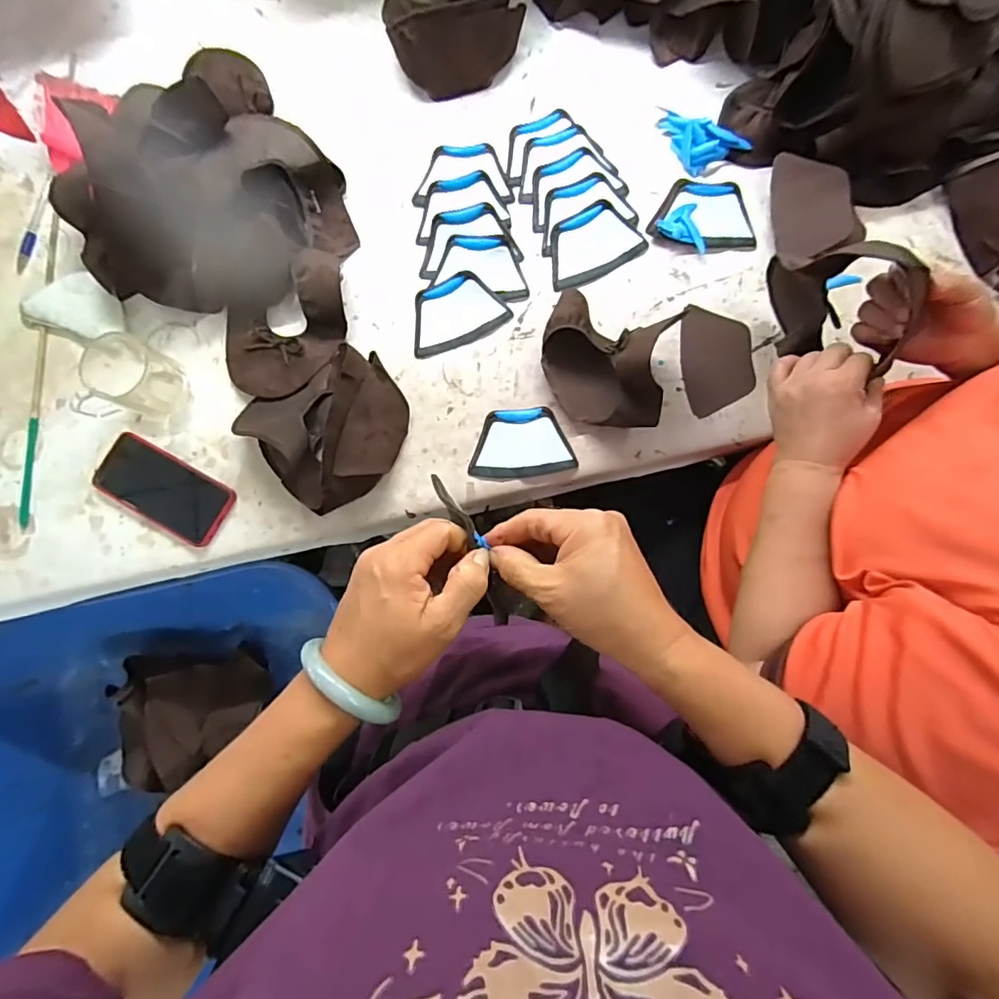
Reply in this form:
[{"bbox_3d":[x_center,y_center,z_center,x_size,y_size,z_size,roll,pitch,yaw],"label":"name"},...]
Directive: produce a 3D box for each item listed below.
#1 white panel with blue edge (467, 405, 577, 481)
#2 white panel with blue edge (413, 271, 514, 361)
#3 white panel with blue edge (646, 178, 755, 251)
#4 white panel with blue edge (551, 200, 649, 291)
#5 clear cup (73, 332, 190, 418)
[{"bbox_3d":[0.025,-0.066,0.593,0.117,0.010,0.078,-5,84,1],"label":"white panel with blue edge"},{"bbox_3d":[-0.052,-0.226,0.613,0.117,0.015,0.074,-19,84,0],"label":"white panel with blue edge"},{"bbox_3d":[0.242,-0.342,0.614,0.119,0.007,0.088,-5,84,1],"label":"white panel with blue edge"},{"bbox_3d":[0.113,-0.310,0.618,0.115,0.015,0.079,-22,84,0],"label":"white panel with blue edge"},{"bbox_3d":[-0.421,-0.139,0.587,0.089,0.071,0.090,6,84,3],"label":"clear cup"}]

